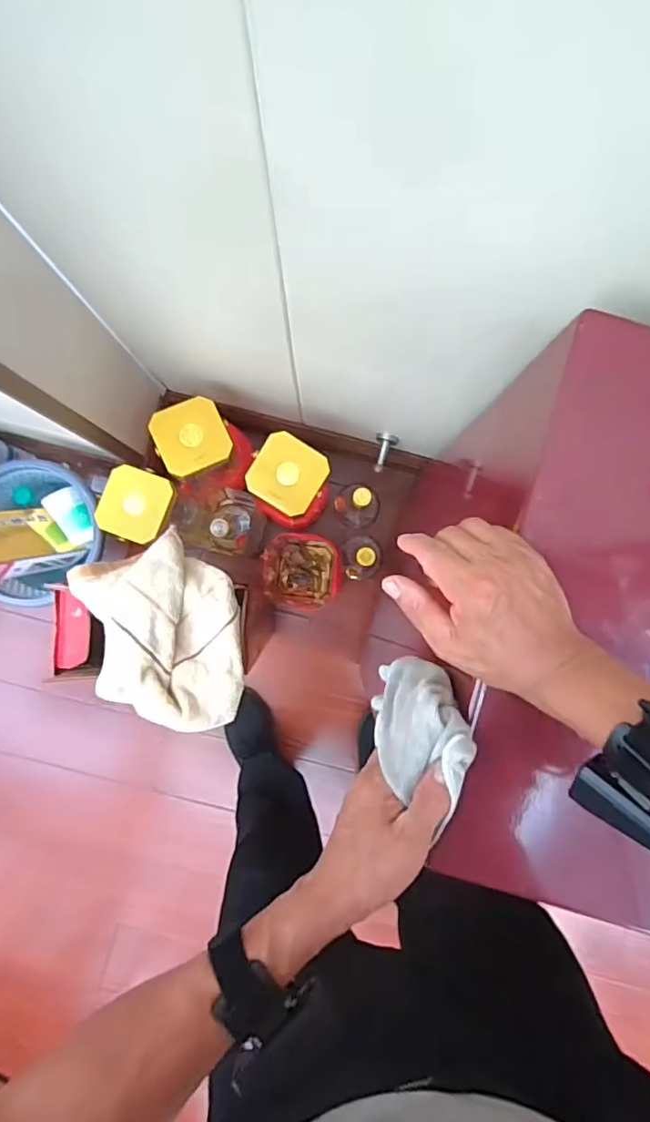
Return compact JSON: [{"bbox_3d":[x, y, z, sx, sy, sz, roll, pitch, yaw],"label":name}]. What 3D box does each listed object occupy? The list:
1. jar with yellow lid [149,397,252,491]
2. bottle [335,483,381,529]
[{"bbox_3d":[-0.219,-0.195,1.019,0.132,0.240,0.140,-19,89,-1],"label":"jar with yellow lid"},{"bbox_3d":[0.068,-0.114,1.042,0.089,0.178,0.090,0,89,0],"label":"bottle"}]

